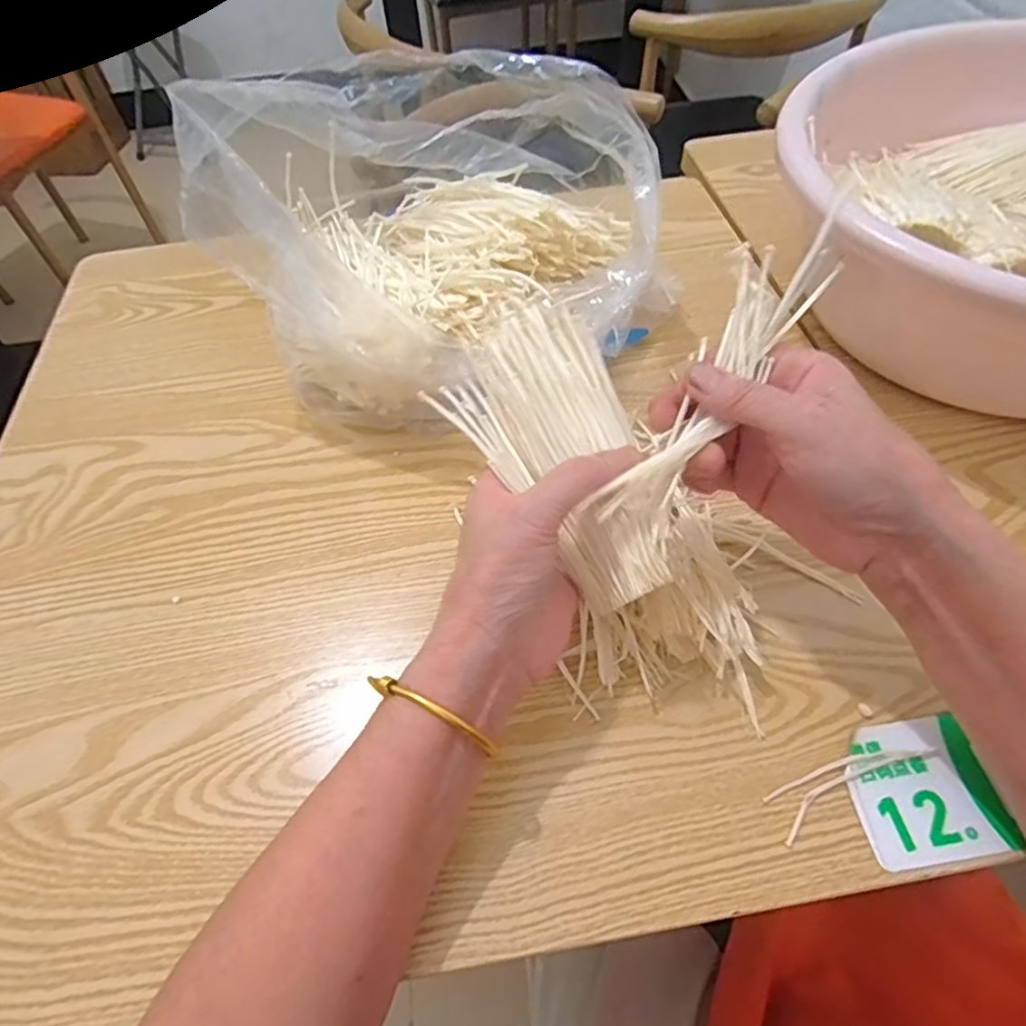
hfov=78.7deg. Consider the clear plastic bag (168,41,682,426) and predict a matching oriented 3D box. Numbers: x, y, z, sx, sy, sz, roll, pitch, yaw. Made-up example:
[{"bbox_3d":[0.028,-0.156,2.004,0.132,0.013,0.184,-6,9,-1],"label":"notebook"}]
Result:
[{"bbox_3d":[-0.047,-0.202,0.433,0.273,0.167,0.201,-29,58,-16],"label":"clear plastic bag"}]

